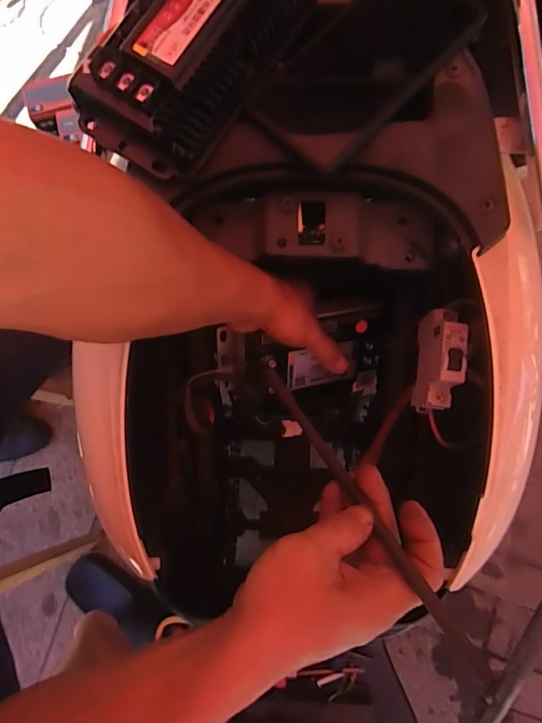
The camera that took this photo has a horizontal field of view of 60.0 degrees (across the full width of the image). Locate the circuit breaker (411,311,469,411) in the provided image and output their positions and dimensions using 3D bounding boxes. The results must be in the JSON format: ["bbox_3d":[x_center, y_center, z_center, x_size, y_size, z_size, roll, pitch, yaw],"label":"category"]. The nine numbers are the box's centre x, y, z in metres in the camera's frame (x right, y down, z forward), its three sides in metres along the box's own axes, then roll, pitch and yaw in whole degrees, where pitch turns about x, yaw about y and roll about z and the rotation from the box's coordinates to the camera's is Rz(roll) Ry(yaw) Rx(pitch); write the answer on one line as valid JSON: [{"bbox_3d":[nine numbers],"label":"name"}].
[{"bbox_3d":[0.129,-0.001,0.367,0.023,0.064,0.076,6,80,2],"label":"circuit breaker"}]

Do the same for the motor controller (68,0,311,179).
[{"bbox_3d":[-0.046,-0.205,0.299,0.085,0.044,0.167,36,82,7],"label":"motor controller"}]

